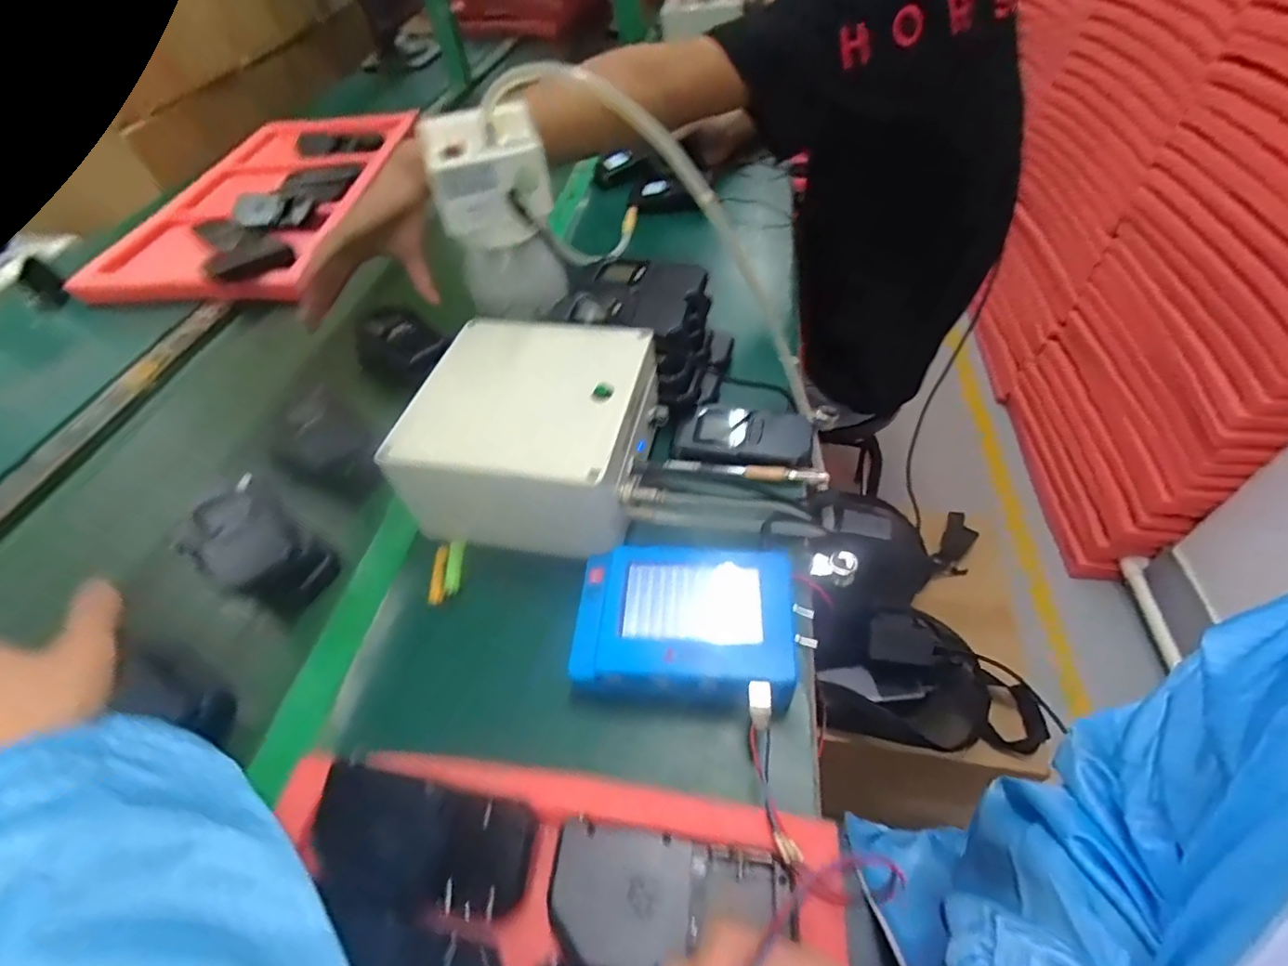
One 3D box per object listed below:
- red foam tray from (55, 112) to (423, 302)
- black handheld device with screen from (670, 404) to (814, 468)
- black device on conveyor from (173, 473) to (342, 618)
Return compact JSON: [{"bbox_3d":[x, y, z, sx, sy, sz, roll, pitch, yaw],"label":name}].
[{"bbox_3d":[-0.565,-0.450,0.886,0.324,0.043,0.561,-3,49,3],"label":"red foam tray"},{"bbox_3d":[0.086,-0.042,0.500,0.115,0.020,0.064,8,51,13],"label":"black handheld device with screen"},{"bbox_3d":[-0.298,0.047,0.440,0.102,0.047,0.067,22,55,22],"label":"black device on conveyor"}]

